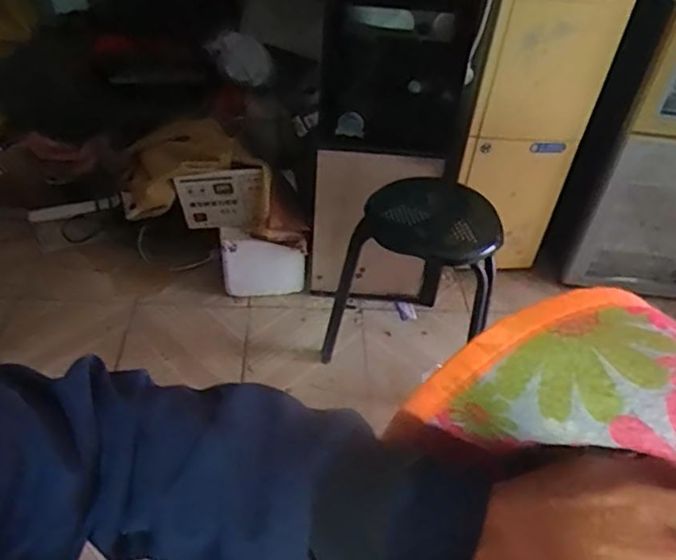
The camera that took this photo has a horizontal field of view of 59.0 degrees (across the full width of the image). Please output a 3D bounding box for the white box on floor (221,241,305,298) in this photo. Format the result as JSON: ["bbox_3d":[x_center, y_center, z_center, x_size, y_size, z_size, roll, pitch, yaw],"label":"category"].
[{"bbox_3d":[-0.193,-0.022,1.558,0.208,0.210,0.039,-4,44,-10],"label":"white box on floor"}]

